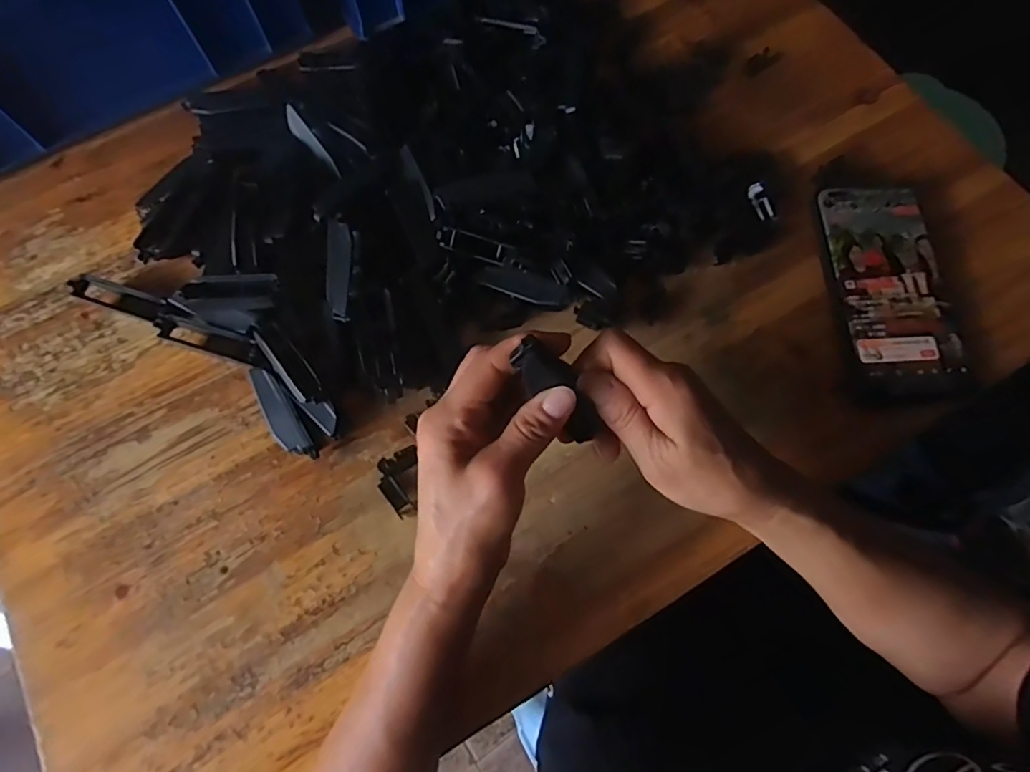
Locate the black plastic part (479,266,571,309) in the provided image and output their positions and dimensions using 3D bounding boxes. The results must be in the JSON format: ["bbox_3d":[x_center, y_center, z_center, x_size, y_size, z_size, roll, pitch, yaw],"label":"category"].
[{"bbox_3d":[0.007,-0.069,0.378,0.062,0.004,0.019,17,100,1],"label":"black plastic part"}]

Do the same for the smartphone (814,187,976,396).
[{"bbox_3d":[0.259,-0.069,0.375,0.074,0.010,0.152,-4,71,-1],"label":"smartphone"}]

